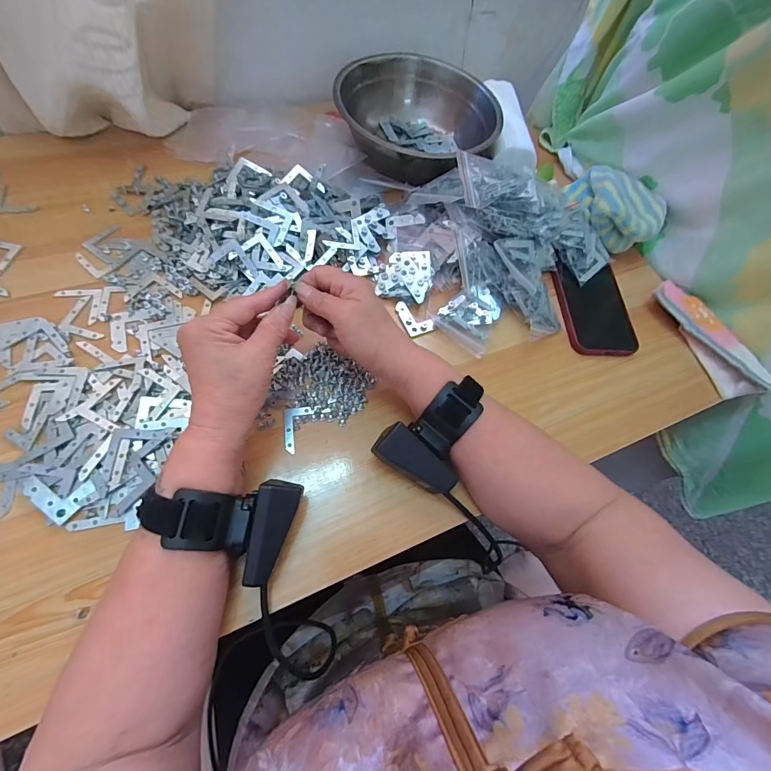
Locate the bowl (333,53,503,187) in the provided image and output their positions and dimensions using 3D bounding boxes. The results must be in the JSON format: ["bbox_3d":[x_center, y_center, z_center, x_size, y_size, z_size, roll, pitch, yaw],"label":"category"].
[{"bbox_3d":[0.043,-0.348,0.489,0.198,0.076,0.199,3,64,-6],"label":"bowl"}]

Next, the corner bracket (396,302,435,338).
[{"bbox_3d":[0.031,-0.075,0.400,0.027,0.008,0.046,-23,70,-5],"label":"corner bracket"}]

